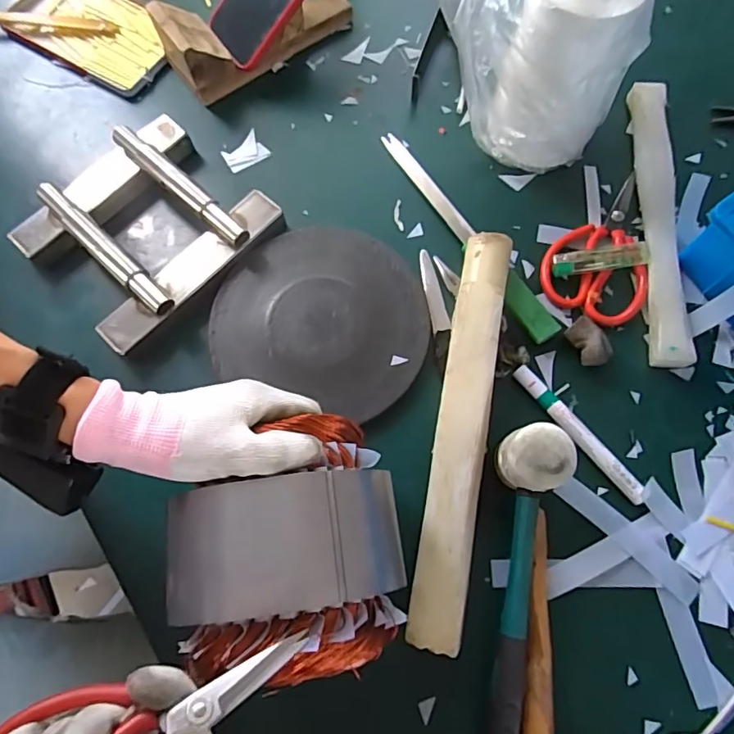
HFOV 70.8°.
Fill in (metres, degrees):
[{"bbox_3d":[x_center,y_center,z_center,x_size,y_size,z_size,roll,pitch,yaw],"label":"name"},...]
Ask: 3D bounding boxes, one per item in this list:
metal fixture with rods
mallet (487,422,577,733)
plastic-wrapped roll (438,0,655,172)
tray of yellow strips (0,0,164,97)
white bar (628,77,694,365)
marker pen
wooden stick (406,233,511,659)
[{"bbox_3d":[-0.214,-0.137,0.492,0.180,0.038,0.190,41,77,14],"label":"metal fixture with rods"},{"bbox_3d":[0.108,0.184,0.357,0.050,0.068,0.287,6,71,4],"label":"mallet"},{"bbox_3d":[0.148,-0.309,0.470,0.180,0.180,0.159,11,72,5],"label":"plastic-wrapped roll"},{"bbox_3d":[-0.319,-0.395,0.600,0.208,0.020,0.117,30,75,11],"label":"tray of yellow strips"},{"bbox_3d":[0.281,-0.145,0.495,0.037,0.017,0.303,4,71,3],"label":"white bar"},{"bbox_3d":[0.177,0.053,0.432,0.016,0.012,0.139,-37,74,-10],"label":"marker pen"},{"bbox_3d":[0.078,0.045,0.424,0.045,0.040,0.340,10,72,5],"label":"wooden stick"}]

